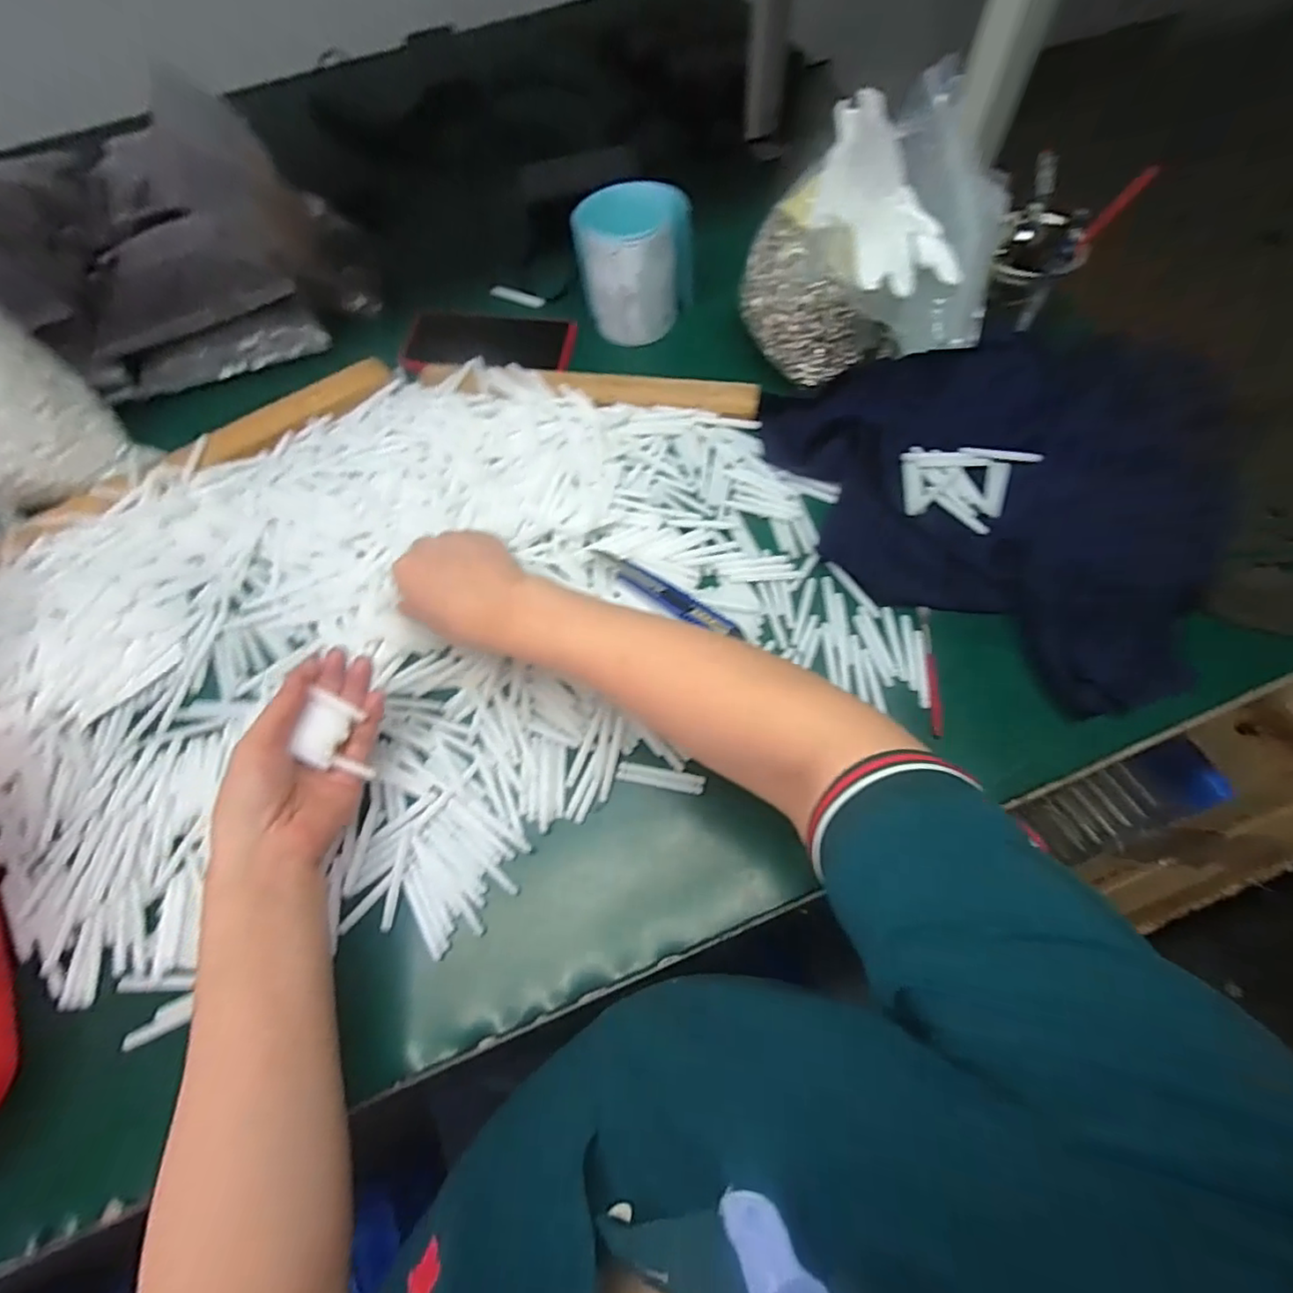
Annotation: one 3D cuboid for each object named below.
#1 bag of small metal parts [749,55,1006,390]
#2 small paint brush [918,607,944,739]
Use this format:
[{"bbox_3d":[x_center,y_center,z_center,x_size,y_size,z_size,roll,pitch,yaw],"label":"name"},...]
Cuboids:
[{"bbox_3d":[0.180,-0.324,0.505,0.189,0.152,0.154,15,69,9],"label":"bag of small metal parts"},{"bbox_3d":[0.205,0.015,0.439,0.008,0.006,0.101,4,68,4],"label":"small paint brush"}]

